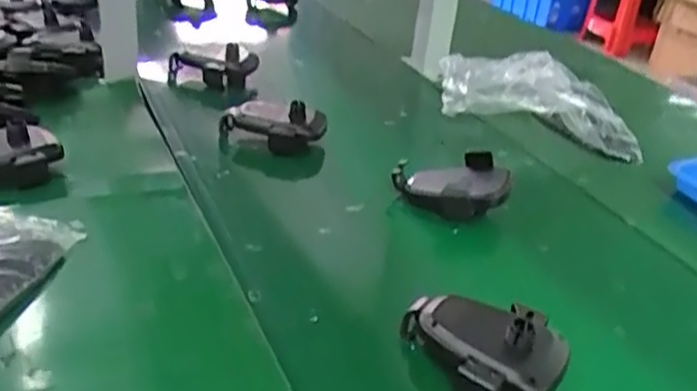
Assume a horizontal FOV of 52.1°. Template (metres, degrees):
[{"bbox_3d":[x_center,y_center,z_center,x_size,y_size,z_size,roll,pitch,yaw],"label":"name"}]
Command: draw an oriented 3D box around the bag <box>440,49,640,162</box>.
[{"bbox_3d":[0.255,-0.133,0.940,0.258,0.073,0.137,15,33,23],"label":"bag"}]

